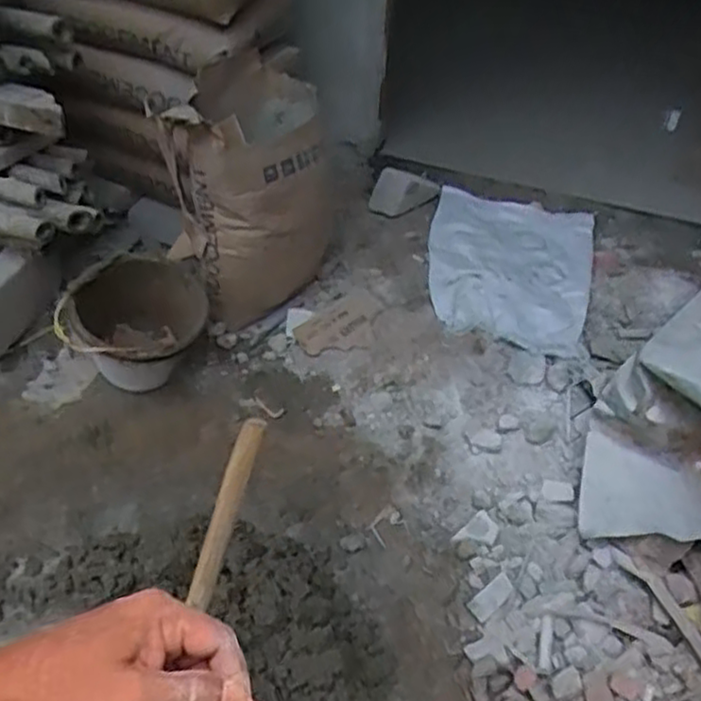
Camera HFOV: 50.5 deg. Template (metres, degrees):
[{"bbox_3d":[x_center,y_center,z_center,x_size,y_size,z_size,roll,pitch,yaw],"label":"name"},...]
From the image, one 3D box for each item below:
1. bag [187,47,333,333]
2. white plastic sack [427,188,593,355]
[{"bbox_3d":[-0.198,-0.349,1.753,0.301,0.504,0.389,1,45,-3],"label":"bag"},{"bbox_3d":[0.406,-0.219,1.914,0.423,0.062,0.576,11,45,8],"label":"white plastic sack"}]

